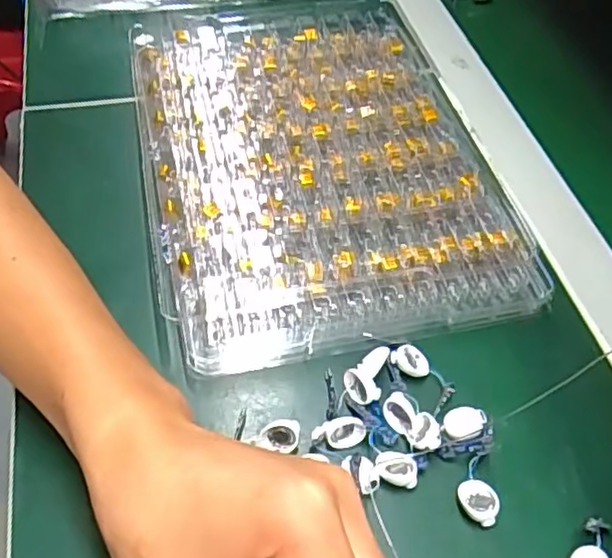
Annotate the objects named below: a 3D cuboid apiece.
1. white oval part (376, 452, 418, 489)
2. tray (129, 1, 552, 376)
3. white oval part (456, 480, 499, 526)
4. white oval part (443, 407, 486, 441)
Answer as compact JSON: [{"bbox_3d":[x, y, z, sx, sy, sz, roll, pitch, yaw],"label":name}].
[{"bbox_3d":[0.040,0.084,0.288,0.018,0.005,0.016,6,52,0],"label":"white oval part"},{"bbox_3d":[0.003,-0.082,0.398,0.197,0.021,0.279,-8,53,-11],"label":"tray"},{"bbox_3d":[0.076,0.096,0.281,0.015,0.006,0.019,-37,63,-28],"label":"white oval part"},{"bbox_3d":[0.075,0.068,0.306,0.019,0.007,0.014,-11,54,-13],"label":"white oval part"}]

